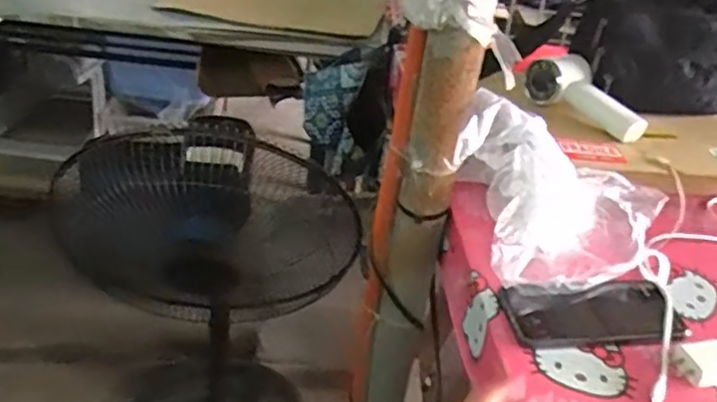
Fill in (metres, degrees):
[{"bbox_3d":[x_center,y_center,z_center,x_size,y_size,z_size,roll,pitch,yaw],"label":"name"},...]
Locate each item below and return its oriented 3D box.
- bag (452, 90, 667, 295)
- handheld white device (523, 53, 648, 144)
[{"bbox_3d":[0.196,0.000,0.665,0.204,0.135,0.167,13,33,10],"label":"bag"},{"bbox_3d":[0.289,-0.128,0.830,0.065,0.053,0.162,-26,57,-40],"label":"handheld white device"}]

